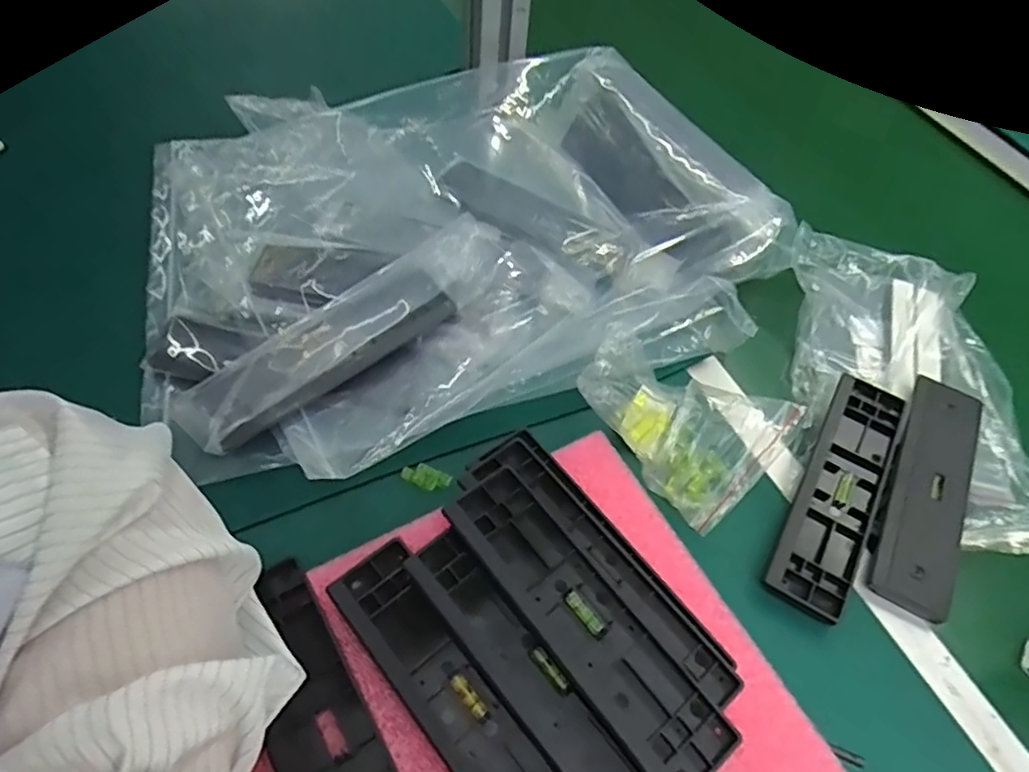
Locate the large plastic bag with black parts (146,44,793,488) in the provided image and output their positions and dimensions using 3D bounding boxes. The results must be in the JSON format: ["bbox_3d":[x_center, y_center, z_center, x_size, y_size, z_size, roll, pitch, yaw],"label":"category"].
[{"bbox_3d":[-0.041,-0.114,0.461,0.411,0.065,0.316,-18,59,-16],"label":"large plastic bag with black parts"}]

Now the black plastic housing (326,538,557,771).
[{"bbox_3d":[-0.025,0.141,0.285,0.036,0.006,0.158,-33,64,-24],"label":"black plastic housing"}]

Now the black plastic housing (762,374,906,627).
[{"bbox_3d":[0.192,0.059,0.377,0.043,0.006,0.158,29,58,14],"label":"black plastic housing"}]

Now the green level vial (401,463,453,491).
[{"bbox_3d":[-0.050,0.052,0.369,0.027,0.007,0.012,21,57,9],"label":"green level vial"}]

